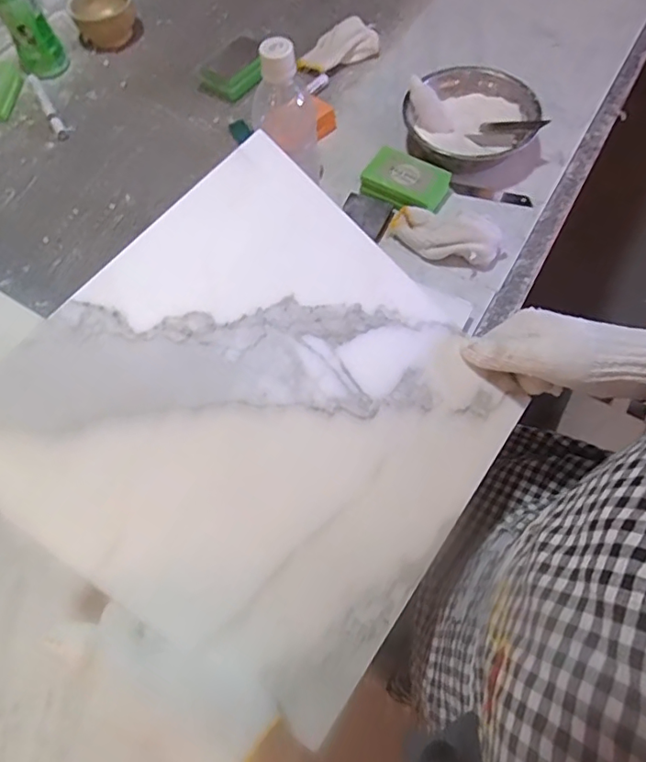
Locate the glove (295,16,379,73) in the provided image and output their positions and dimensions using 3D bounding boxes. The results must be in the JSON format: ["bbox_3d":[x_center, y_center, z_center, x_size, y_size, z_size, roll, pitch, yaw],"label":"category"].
[{"bbox_3d":[0.023,-0.489,0.785,0.126,0.027,0.072,-29,67,-10],"label":"glove"}]

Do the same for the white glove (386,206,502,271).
[{"bbox_3d":[0.137,-0.166,0.598,0.125,0.036,0.051,18,67,11],"label":"white glove"}]

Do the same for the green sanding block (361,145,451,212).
[{"bbox_3d":[0.099,-0.240,0.635,0.096,0.018,0.069,26,69,14],"label":"green sanding block"}]

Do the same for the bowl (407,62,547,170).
[{"bbox_3d":[0.183,-0.328,0.664,0.157,0.071,0.144,-1,65,3],"label":"bowl"}]

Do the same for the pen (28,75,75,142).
[{"bbox_3d":[-0.395,-0.394,0.763,0.017,0.016,0.142,-29,69,-10],"label":"pen"}]

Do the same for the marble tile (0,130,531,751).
[{"bbox_3d":[-0.026,0.023,0.365,0.294,0.009,0.292,42,70,-9],"label":"marble tile"}]

